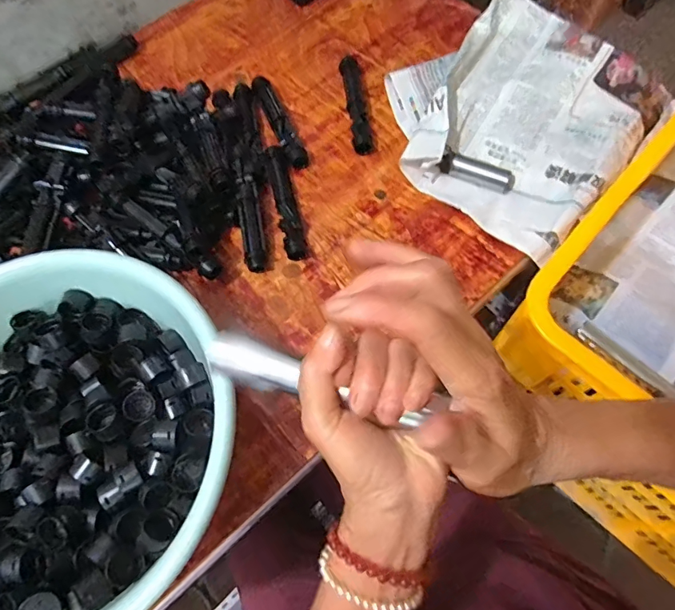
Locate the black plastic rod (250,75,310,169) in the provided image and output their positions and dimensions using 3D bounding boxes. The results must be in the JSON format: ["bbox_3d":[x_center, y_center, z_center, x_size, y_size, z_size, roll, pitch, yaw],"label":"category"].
[{"bbox_3d":[-0.072,-0.224,0.561,0.024,0.016,0.147,-22,67,-7],"label":"black plastic rod"}]

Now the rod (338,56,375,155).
[{"bbox_3d":[0.023,-0.248,0.567,0.026,0.023,0.142,-8,66,-1],"label":"rod"}]

